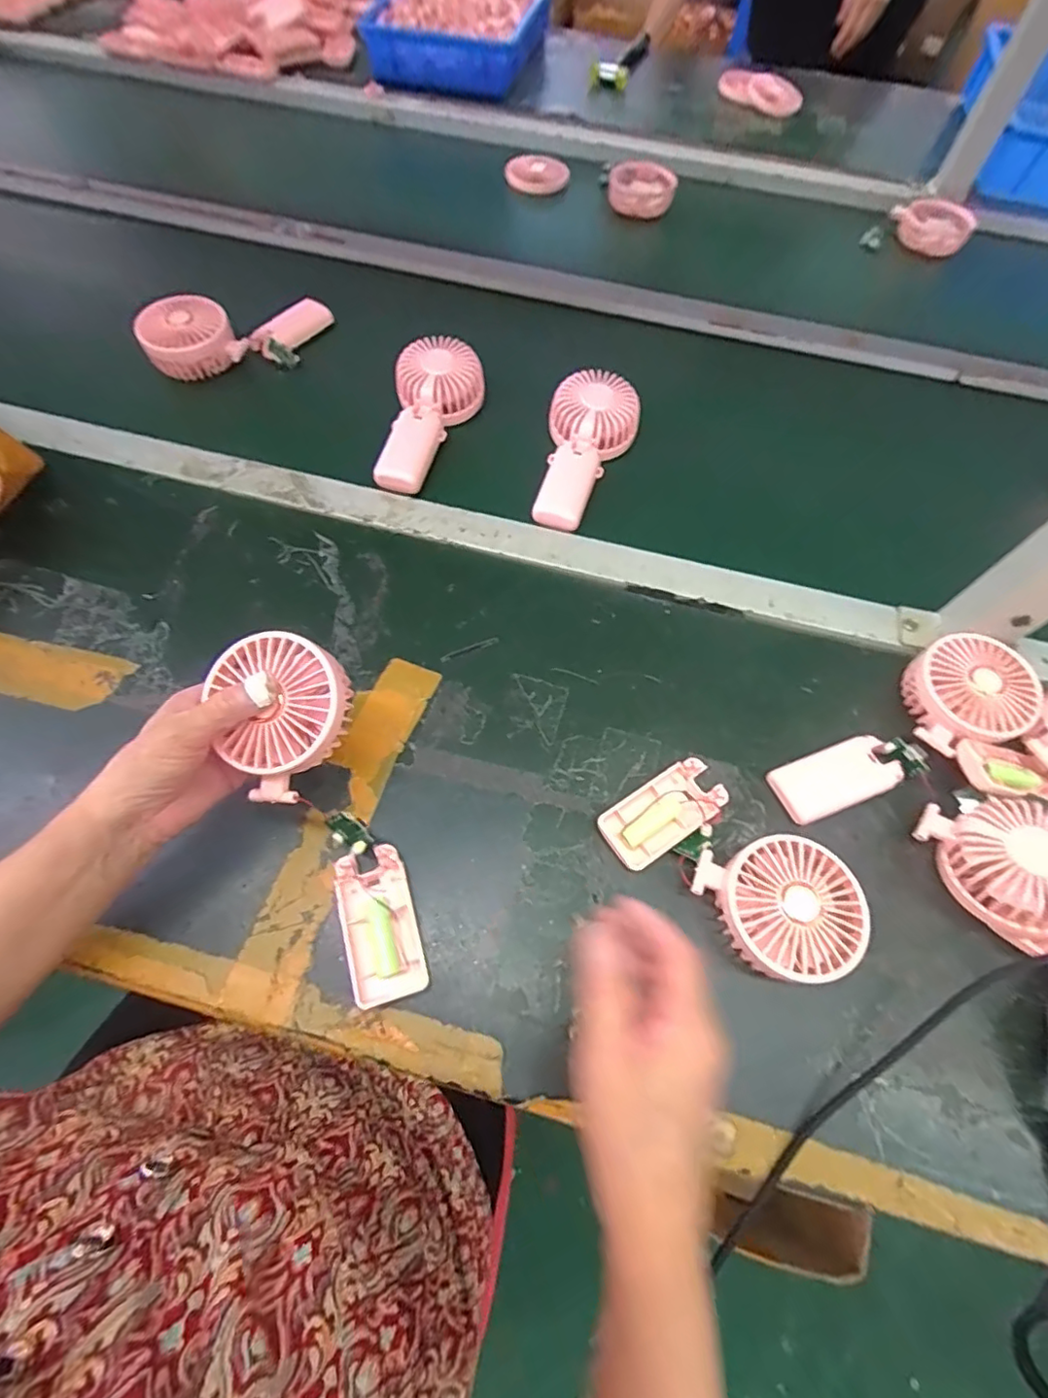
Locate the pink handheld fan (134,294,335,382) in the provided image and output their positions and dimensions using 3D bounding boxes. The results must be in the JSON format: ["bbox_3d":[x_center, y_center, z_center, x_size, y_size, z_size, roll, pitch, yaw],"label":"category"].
[{"bbox_3d":[-0.300,-0.391,0.622,0.193,0.055,0.085,-26,68,-15],"label":"pink handheld fan"}]

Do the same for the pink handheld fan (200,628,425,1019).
[{"bbox_3d":[-0.123,0.073,0.370,0.077,0.049,0.235,-24,97,-14],"label":"pink handheld fan"}]

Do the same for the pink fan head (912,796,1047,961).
[{"bbox_3d":[0.333,0.117,0.392,0.078,0.057,0.106,-8,64,-7],"label":"pink fan head"}]

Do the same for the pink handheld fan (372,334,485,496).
[{"bbox_3d":[-0.094,-0.282,0.574,0.087,0.041,0.182,10,63,2],"label":"pink handheld fan"}]

